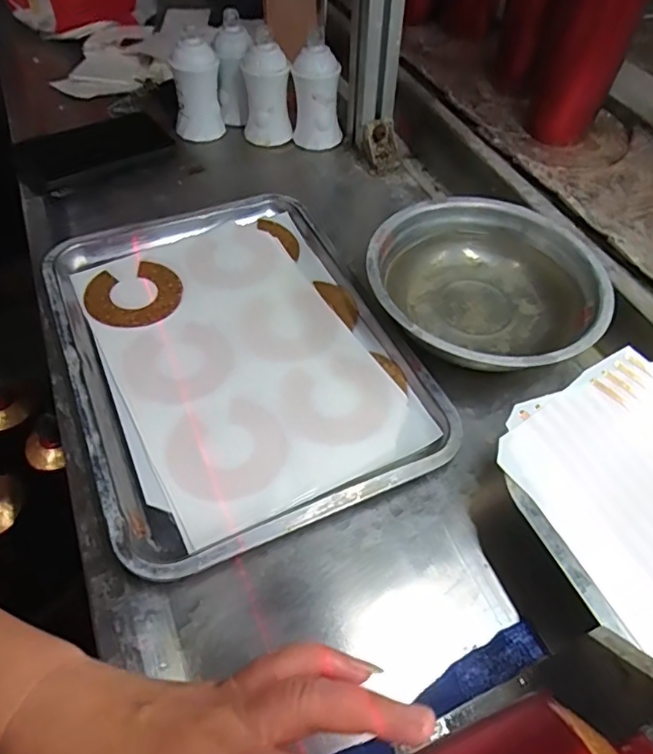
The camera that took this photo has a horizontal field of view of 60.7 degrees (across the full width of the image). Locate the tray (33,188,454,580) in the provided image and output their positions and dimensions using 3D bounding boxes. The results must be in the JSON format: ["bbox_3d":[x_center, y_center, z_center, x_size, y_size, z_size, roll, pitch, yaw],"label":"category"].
[{"bbox_3d":[-0.078,-0.033,0.462,0.253,0.021,0.342,-22,58,-10],"label":"tray"}]

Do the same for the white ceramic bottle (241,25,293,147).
[{"bbox_3d":[-0.072,-0.339,0.664,0.056,0.107,0.047,-8,56,-1],"label":"white ceramic bottle"}]

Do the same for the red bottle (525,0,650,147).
[{"bbox_3d":[0.283,-0.364,0.610,0.073,0.175,0.075,9,58,10],"label":"red bottle"}]

